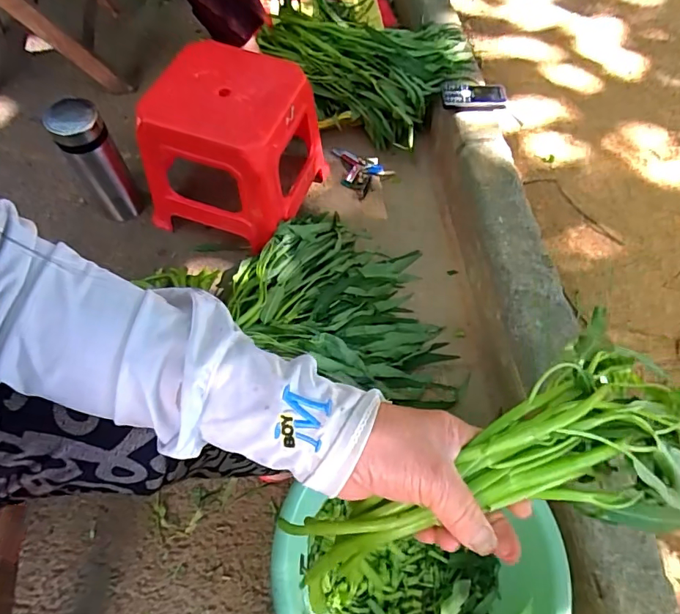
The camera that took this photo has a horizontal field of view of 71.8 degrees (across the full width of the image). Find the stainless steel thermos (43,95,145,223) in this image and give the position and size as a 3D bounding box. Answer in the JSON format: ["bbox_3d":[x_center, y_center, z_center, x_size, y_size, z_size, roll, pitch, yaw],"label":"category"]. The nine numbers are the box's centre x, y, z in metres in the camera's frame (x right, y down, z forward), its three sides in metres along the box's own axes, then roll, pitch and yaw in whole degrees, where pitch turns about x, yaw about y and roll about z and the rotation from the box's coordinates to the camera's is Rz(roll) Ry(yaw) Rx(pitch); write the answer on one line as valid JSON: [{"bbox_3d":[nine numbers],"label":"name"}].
[{"bbox_3d":[-0.435,-0.258,0.842,0.092,0.207,0.079,-26,66,-16],"label":"stainless steel thermos"}]

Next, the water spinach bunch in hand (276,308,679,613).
[{"bbox_3d":[0.110,0.114,0.319,0.282,0.104,0.106,-20,62,-2],"label":"water spinach bunch in hand"}]

